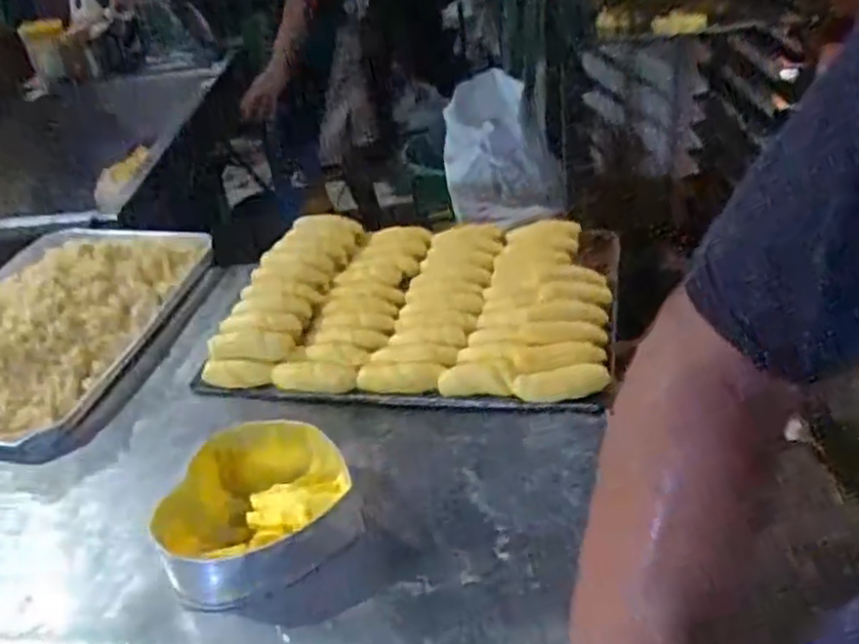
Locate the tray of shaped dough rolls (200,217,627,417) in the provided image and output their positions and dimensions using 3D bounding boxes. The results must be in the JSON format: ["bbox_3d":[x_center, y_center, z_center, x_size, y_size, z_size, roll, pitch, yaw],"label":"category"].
[{"bbox_3d":[-0.011,-0.035,0.821,0.432,0.049,0.311,2,35,13],"label":"tray of shaped dough rolls"}]

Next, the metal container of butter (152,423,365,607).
[{"bbox_3d":[-0.148,0.153,0.599,0.160,0.047,0.163,-18,35,-15],"label":"metal container of butter"}]

